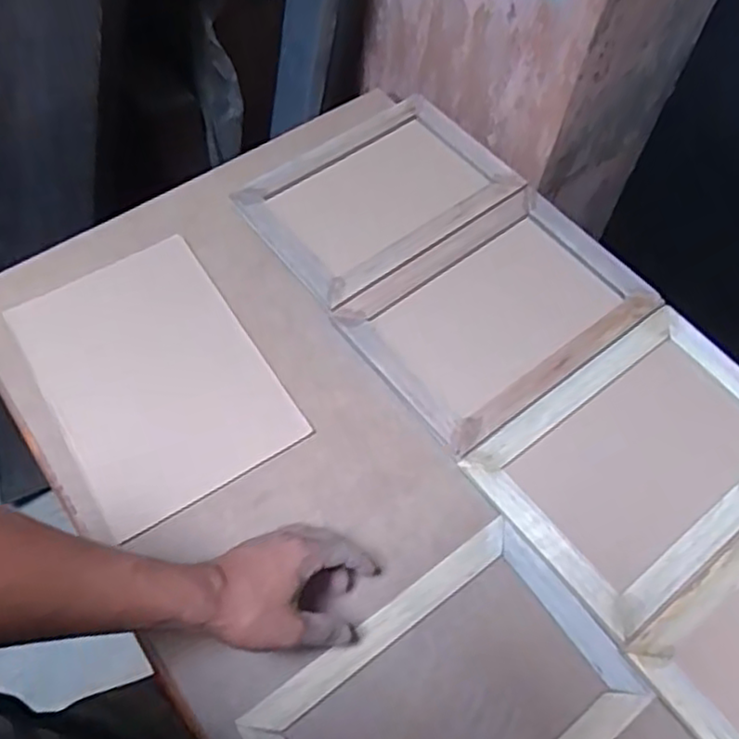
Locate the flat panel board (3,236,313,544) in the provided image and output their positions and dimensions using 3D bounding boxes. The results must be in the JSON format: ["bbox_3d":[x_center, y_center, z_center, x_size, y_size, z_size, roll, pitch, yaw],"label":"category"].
[{"bbox_3d":[-0.223,0.001,0.711,0.200,0.013,0.284,-30,66,-15],"label":"flat panel board"}]

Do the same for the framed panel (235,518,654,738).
[{"bbox_3d":[0.064,0.282,0.570,0.286,0.016,0.192,-33,67,-16],"label":"framed panel"}]

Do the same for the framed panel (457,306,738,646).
[{"bbox_3d":[0.268,0.082,0.671,0.294,0.016,0.205,-34,68,-17],"label":"framed panel"}]

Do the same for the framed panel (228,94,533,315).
[{"bbox_3d":[0.010,-0.215,0.831,0.292,0.011,0.203,-36,68,-18],"label":"framed panel"}]

